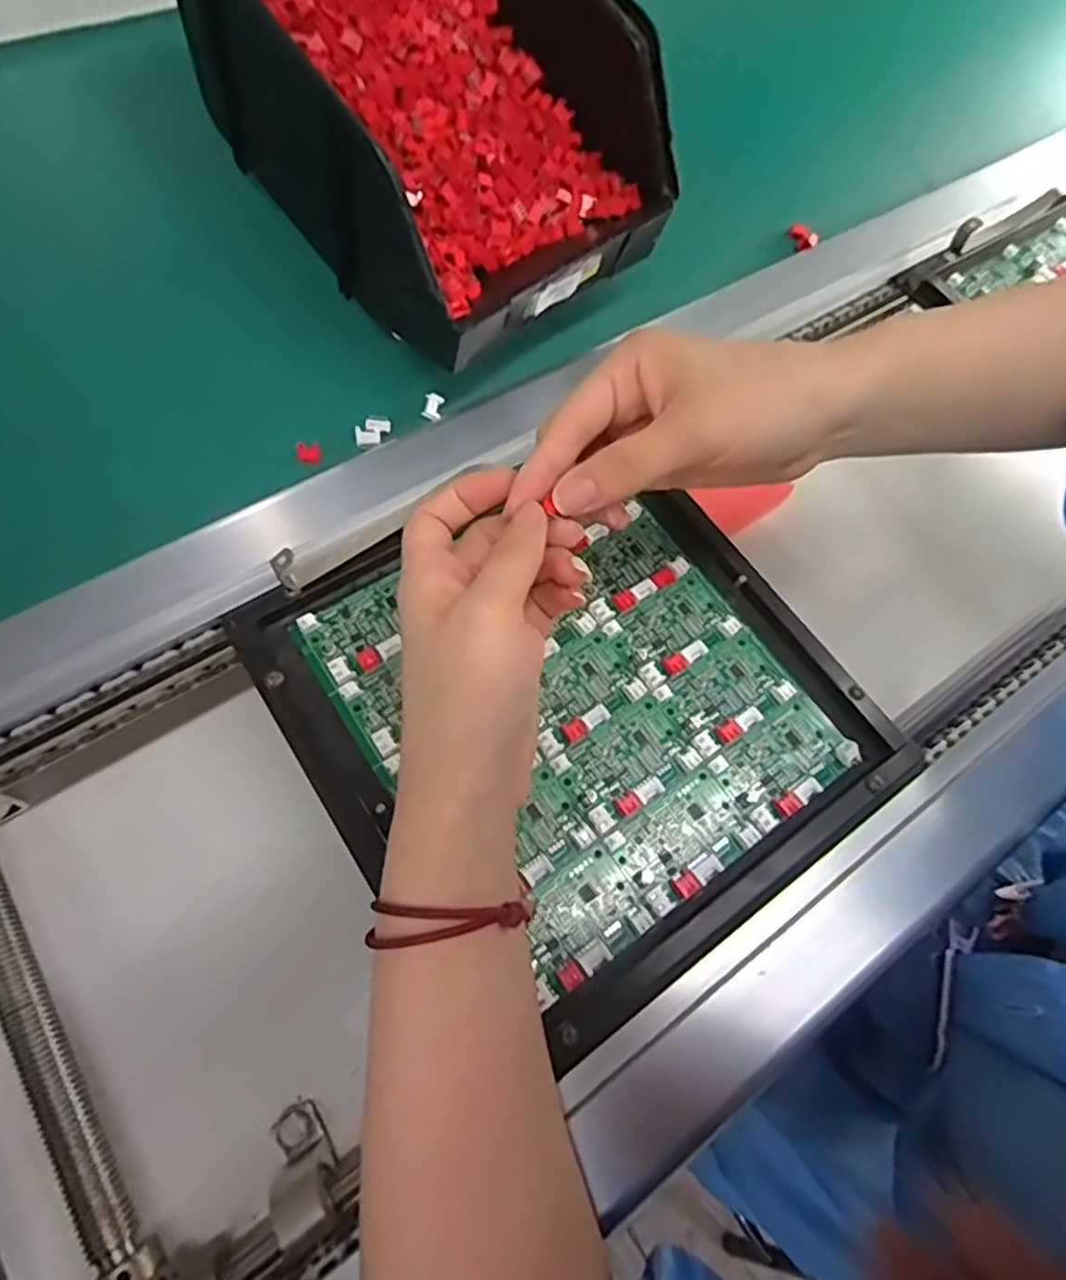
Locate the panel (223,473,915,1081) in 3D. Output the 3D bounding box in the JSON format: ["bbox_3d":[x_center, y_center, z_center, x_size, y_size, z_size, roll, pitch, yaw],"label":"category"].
[{"bbox_3d":[0.020,0.025,0.304,0.220,0.018,0.220,-31,69,-17],"label":"panel"}]

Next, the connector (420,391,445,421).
[{"bbox_3d":[-0.053,-0.124,0.363,0.010,0.006,0.014,12,64,3],"label":"connector"}]

